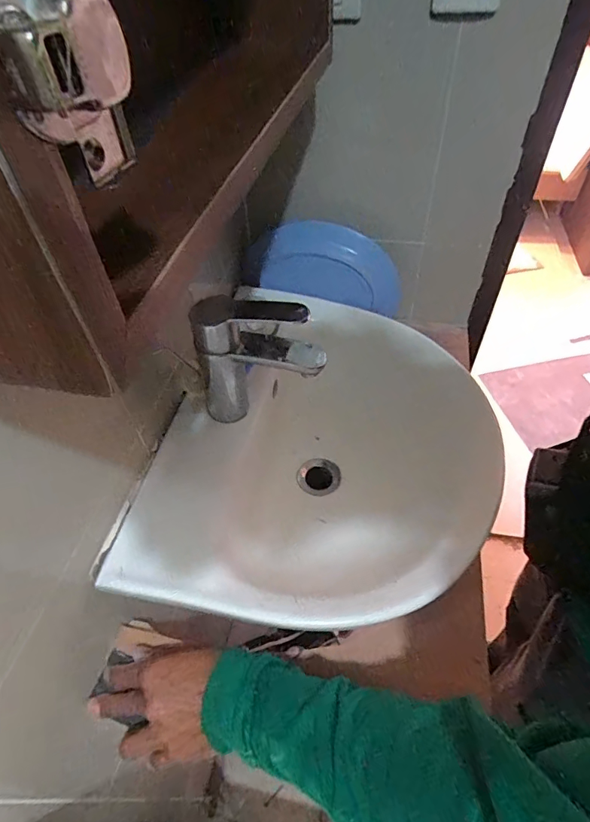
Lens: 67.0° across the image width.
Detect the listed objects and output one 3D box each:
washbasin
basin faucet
[{"bbox_3d":[0.045,0.050,0.580,0.375,0.144,0.466,7,50,9],"label":"washbasin"},{"bbox_3d":[-0.039,-0.053,0.493,0.139,0.161,0.051,1,50,4],"label":"basin faucet"}]

